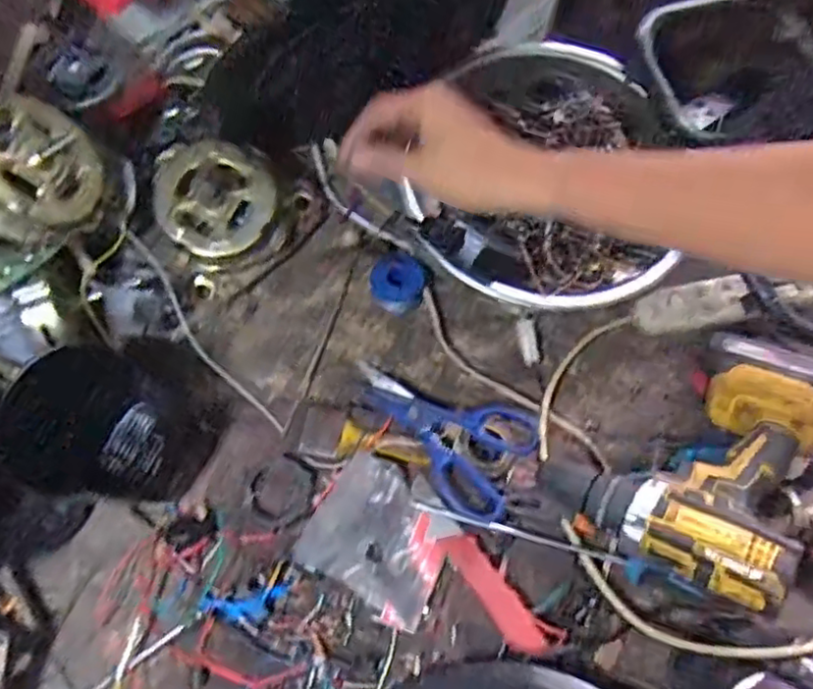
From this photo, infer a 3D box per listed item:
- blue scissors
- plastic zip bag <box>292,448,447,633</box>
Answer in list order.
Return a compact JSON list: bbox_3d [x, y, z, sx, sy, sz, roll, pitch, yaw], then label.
[{"bbox_3d":[0.024,0.086,0.604,0.177,0.032,0.112,17,66,8],"label":"blue scissors"},{"bbox_3d":[-0.020,0.165,0.563,0.116,0.029,0.104,30,69,14],"label":"plastic zip bag"}]

